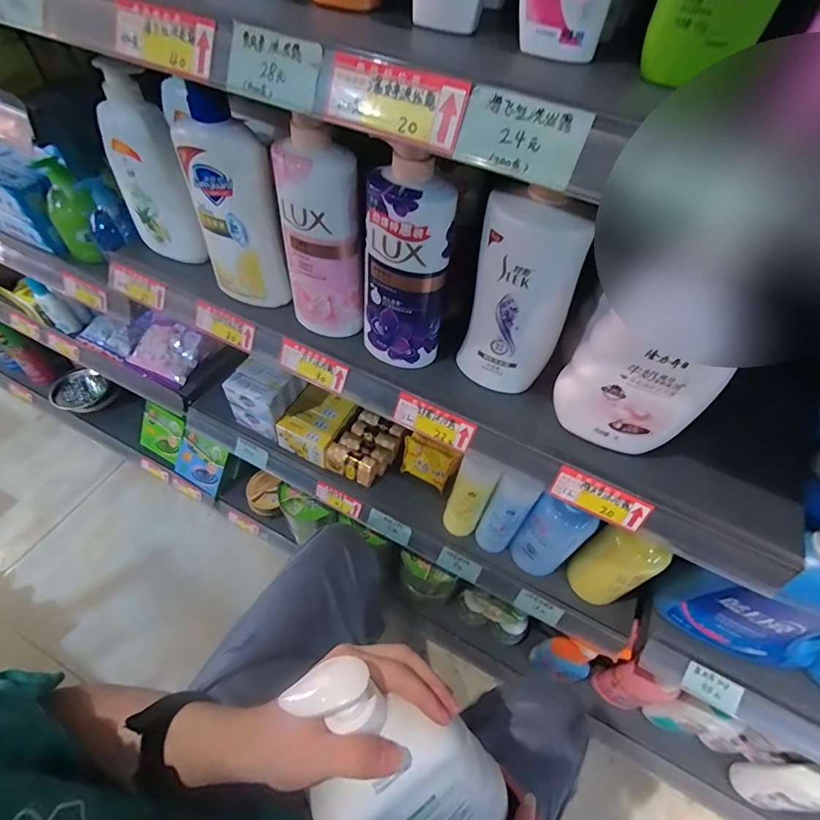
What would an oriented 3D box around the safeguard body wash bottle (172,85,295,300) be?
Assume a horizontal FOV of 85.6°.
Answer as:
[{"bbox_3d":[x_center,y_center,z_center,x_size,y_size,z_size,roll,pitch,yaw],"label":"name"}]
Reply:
[{"bbox_3d":[-0.190,-0.216,0.481,0.053,0.226,0.091,-37,64,-27],"label":"safeguard body wash bottle"}]

